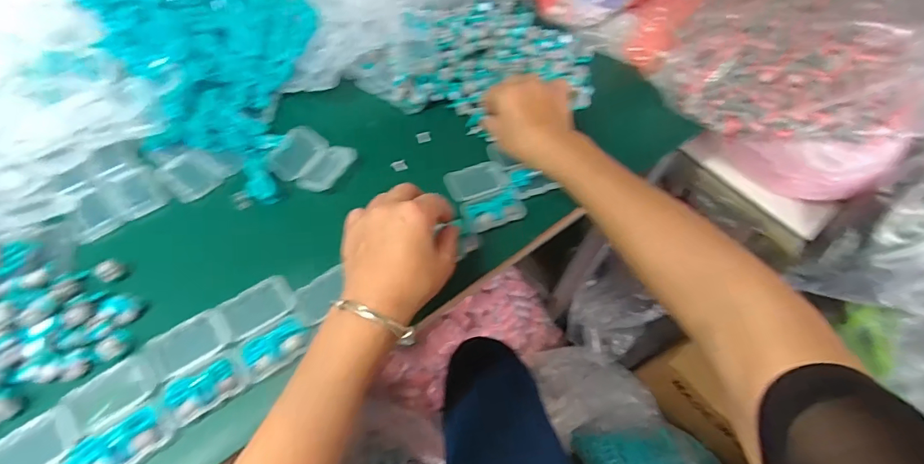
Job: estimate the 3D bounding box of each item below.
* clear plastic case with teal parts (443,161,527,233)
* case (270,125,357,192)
[{"bbox_3d":[0.024,-0.038,0.460,0.064,0.012,0.077,-19,62,-15],"label":"clear plastic case with teal parts"},{"bbox_3d":[-0.156,-0.075,0.468,0.073,0.009,0.064,25,60,10],"label":"case"}]

